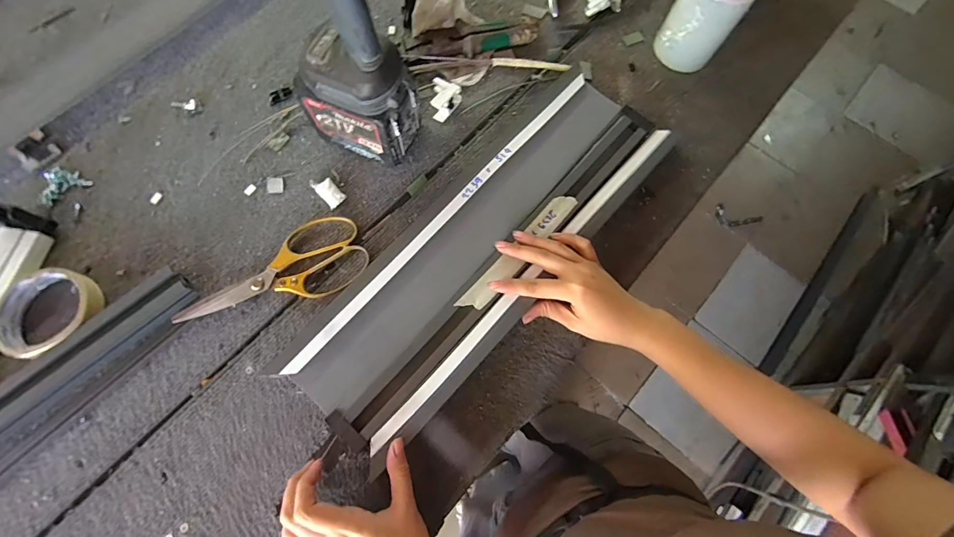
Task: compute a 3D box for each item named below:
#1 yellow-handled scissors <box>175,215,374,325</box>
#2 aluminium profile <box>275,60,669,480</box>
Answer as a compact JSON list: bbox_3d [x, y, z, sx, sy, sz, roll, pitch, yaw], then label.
[{"bbox_3d":[-0.214,0.007,0.427,0.192,0.012,0.084,-24,73,-9],"label":"yellow-handled scissors"},{"bbox_3d":[0.018,-0.030,0.450,0.152,0.039,0.473,40,74,13],"label":"aluminium profile"}]

